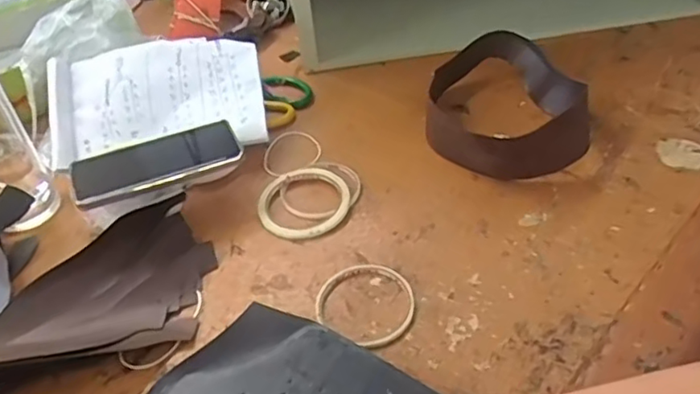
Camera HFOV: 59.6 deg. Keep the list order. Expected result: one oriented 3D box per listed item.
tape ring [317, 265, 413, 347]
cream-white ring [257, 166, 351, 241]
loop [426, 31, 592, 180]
[{"bbox_3d":[0.014,0.091,0.531,0.086,0.005,0.085,-3,42,3],"label":"tape ring"},{"bbox_3d":[-0.048,0.004,0.629,0.094,0.010,0.098,-3,42,3],"label":"cream-white ring"},{"bbox_3d":[0.175,-0.110,0.682,0.164,0.055,0.225,5,43,12],"label":"loop"}]

